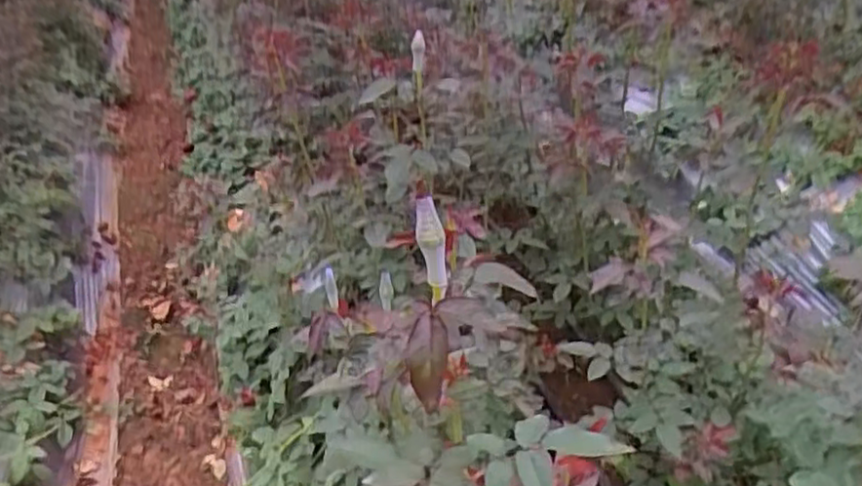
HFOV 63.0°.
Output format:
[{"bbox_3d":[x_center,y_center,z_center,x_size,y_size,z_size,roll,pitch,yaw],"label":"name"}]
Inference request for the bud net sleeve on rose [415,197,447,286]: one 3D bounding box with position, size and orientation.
[{"bbox_3d":[0.000,0.002,0.445,0.017,0.071,0.015,-4,33,3],"label":"bud net sleeve on rose"}]

